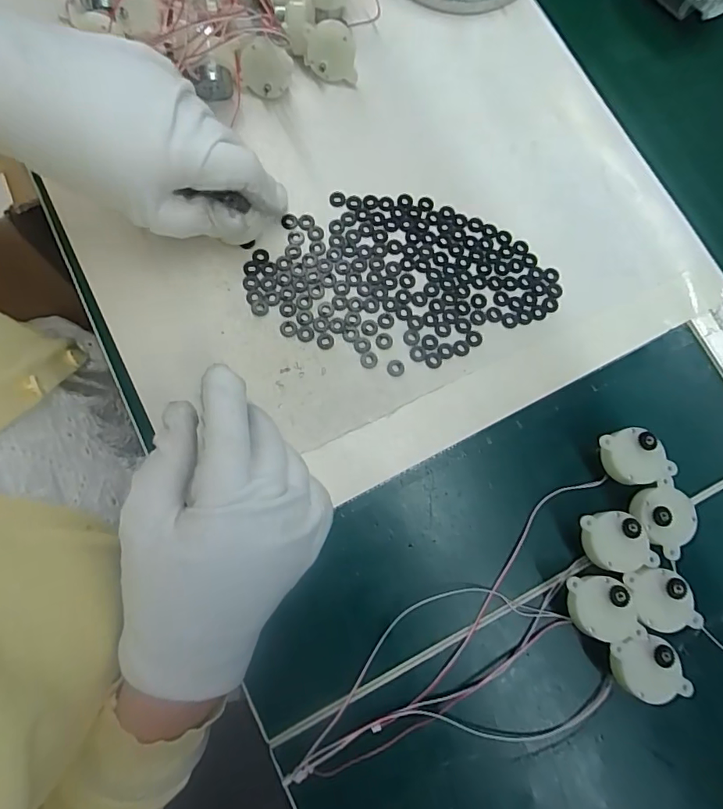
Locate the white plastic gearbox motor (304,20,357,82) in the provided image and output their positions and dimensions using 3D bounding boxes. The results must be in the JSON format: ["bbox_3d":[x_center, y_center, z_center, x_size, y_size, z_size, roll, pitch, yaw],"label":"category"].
[{"bbox_3d":[-0.020,-0.245,0.321,0.034,0.033,0.021,5,58,1],"label":"white plastic gearbox motor"}]

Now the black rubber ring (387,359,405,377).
[{"bbox_3d":[0.022,-0.023,0.291,0.011,0.004,0.011,0,78,-1],"label":"black rubber ring"}]

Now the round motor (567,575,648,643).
[{"bbox_3d":[0.129,0.110,0.255,0.034,0.030,0.031,-3,79,-4],"label":"round motor"}]

